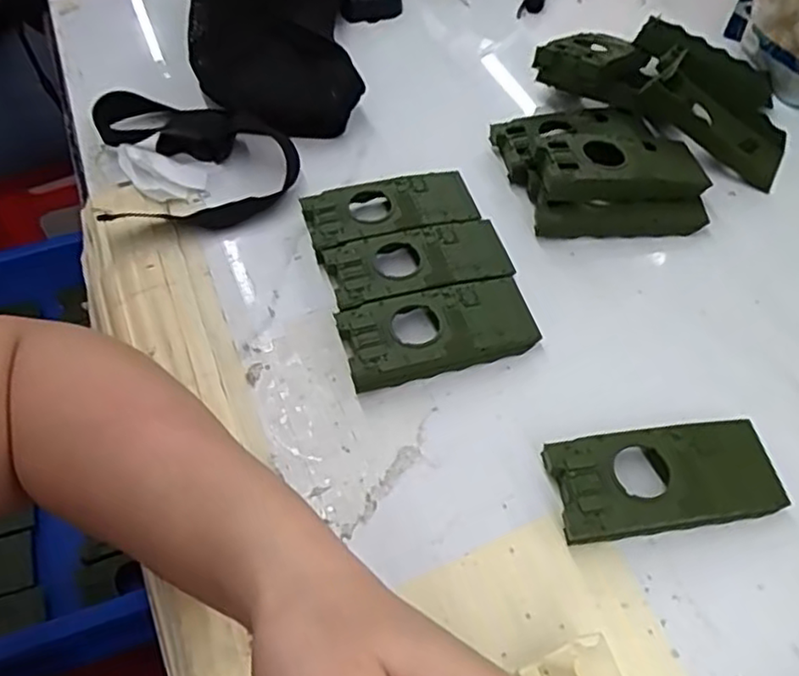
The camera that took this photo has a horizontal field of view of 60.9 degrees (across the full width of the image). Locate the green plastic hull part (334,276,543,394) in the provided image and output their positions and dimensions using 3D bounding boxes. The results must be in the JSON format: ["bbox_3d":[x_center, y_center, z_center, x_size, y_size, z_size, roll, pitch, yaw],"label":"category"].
[{"bbox_3d":[0.021,-0.004,0.373,0.104,0.019,0.046,-16,56,-7],"label":"green plastic hull part"}]

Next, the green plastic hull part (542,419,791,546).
[{"bbox_3d":[0.125,0.066,0.320,0.104,0.020,0.046,-10,56,-3],"label":"green plastic hull part"}]

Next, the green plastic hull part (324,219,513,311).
[{"bbox_3d":[0.011,-0.042,0.399,0.105,0.019,0.048,-16,56,-7],"label":"green plastic hull part"}]

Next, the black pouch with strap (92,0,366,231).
[{"bbox_3d":[-0.132,-0.226,0.492,0.191,0.079,0.307,-8,56,-2],"label":"black pouch with strap"}]

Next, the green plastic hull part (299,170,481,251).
[{"bbox_3d":[-0.005,-0.078,0.425,0.104,0.020,0.047,-16,56,-7],"label":"green plastic hull part"}]

